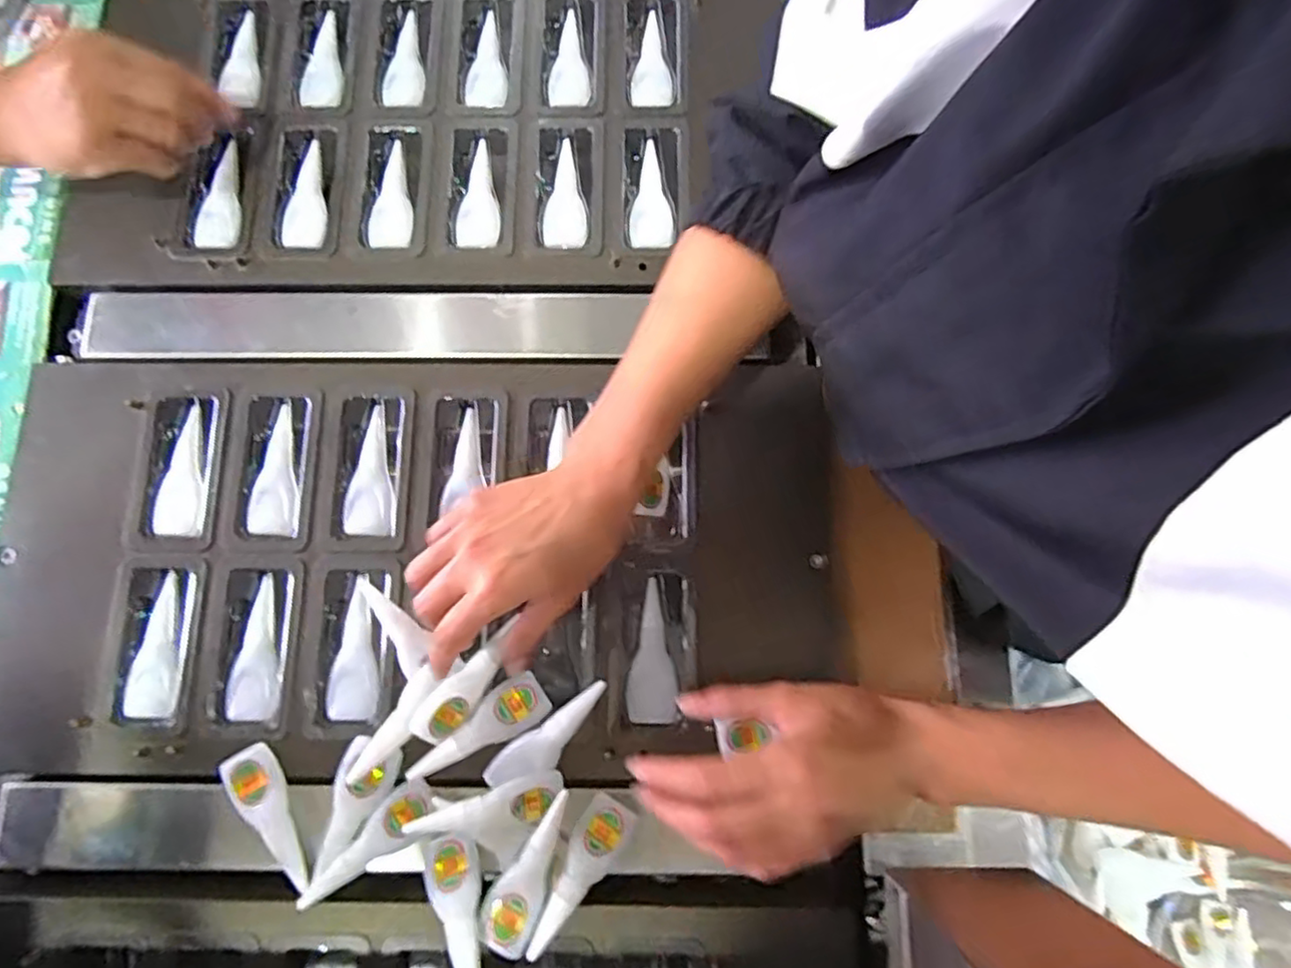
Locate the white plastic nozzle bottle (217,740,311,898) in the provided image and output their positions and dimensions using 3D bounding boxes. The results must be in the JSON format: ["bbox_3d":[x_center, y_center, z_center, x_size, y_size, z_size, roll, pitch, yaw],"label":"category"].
[{"bbox_3d":[-0.217,0.193,0.393,0.028,0.013,0.085,-32,80,-5],"label":"white plastic nozzle bottle"}]

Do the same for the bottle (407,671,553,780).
[{"bbox_3d":[-0.098,0.144,0.397,0.085,0.013,0.029,-31,80,-5],"label":"bottle"}]

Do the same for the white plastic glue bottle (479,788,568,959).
[{"bbox_3d":[-0.063,0.215,0.375,0.032,0.011,0.085,27,80,6],"label":"white plastic glue bottle"}]

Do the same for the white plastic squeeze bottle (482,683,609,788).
[{"bbox_3d":[-0.055,0.150,0.397,0.085,0.014,0.024,-35,80,-6],"label":"white plastic squeeze bottle"}]

